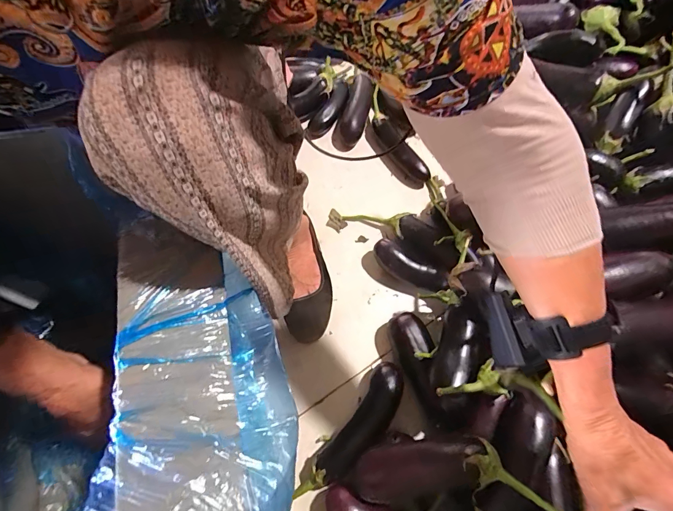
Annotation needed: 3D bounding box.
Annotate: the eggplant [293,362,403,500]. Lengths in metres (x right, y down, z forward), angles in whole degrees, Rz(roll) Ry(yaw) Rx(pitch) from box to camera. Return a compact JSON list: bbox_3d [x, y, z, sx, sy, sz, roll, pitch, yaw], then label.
[{"bbox_3d":[0.037,0.244,0.522,0.057,0.048,0.191,34,70,11],"label":"eggplant"}]

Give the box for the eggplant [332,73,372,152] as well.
[{"bbox_3d":[0.036,-0.297,0.761,0.059,0.045,0.172,15,68,3],"label":"eggplant"}]

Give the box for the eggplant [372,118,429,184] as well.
[{"bbox_3d":[0.126,-0.209,0.735,0.035,0.048,0.165,-33,73,-15],"label":"eggplant"}]

